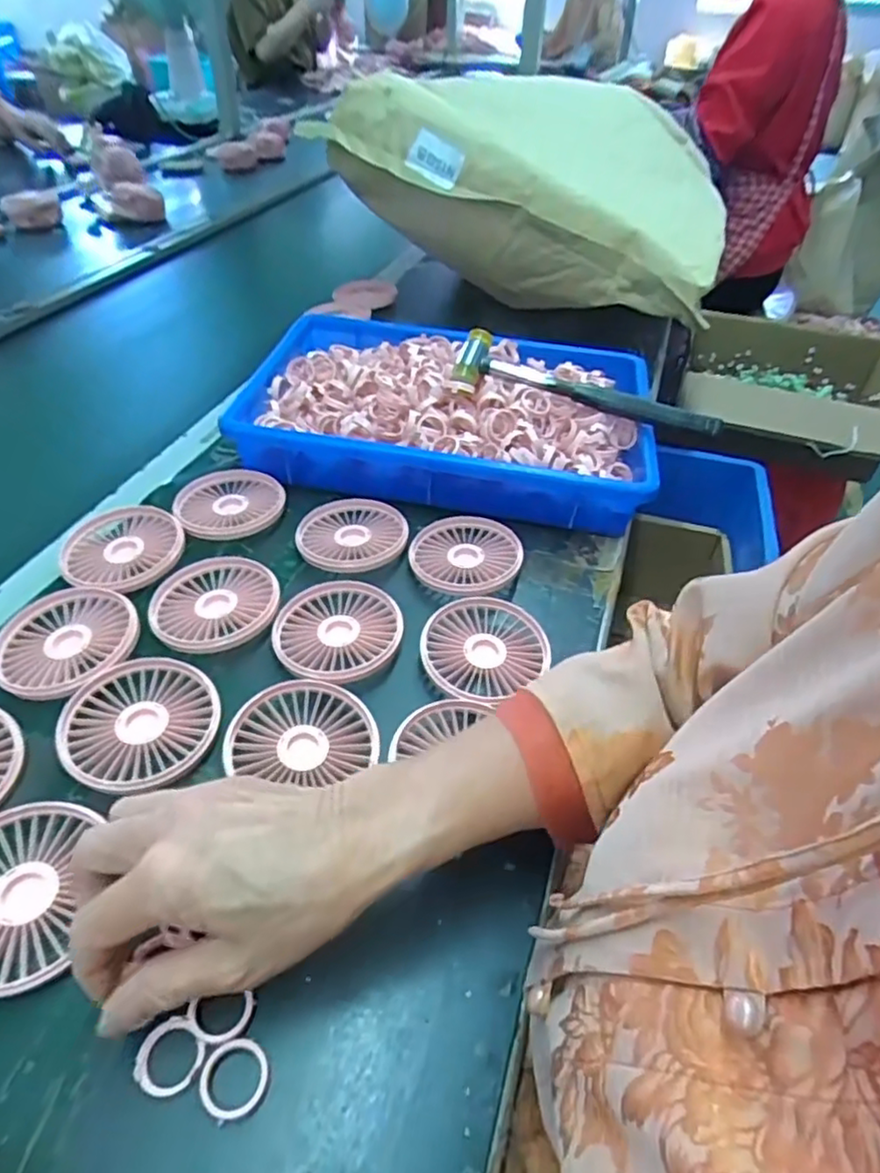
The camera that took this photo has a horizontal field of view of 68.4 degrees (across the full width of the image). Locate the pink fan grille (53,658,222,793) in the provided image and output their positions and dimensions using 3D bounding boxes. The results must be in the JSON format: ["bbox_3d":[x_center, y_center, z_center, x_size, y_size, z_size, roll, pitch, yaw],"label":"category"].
[{"bbox_3d":[-0.181,0.081,0.390,0.086,0.015,0.087,1,44,-1],"label":"pink fan grille"}]

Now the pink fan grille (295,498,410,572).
[{"bbox_3d":[-0.070,-0.041,0.525,0.086,0.014,0.085,-2,44,-5],"label":"pink fan grille"}]

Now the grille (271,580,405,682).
[{"bbox_3d":[-0.071,0.029,0.451,0.087,0.009,0.083,1,44,-1],"label":"grille"}]

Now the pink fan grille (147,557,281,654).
[{"bbox_3d":[-0.159,0.012,0.461,0.083,0.010,0.086,1,44,-1],"label":"pink fan grille"}]

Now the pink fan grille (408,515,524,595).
[{"bbox_3d":[0.020,-0.026,0.516,0.086,0.012,0.088,1,44,-1],"label":"pink fan grille"}]

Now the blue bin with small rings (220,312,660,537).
[{"bbox_3d":[0.010,-0.172,0.623,0.369,0.074,0.250,7,44,4],"label":"blue bin with small rings"}]

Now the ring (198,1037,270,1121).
[{"bbox_3d":[-0.088,0.210,0.277,0.028,0.008,0.027,1,44,-1],"label":"ring"}]

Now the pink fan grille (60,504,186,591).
[{"bbox_3d":[-0.242,-0.030,0.495,0.085,0.013,0.086,1,44,-1],"label":"pink fan grille"}]

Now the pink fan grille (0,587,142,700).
[{"bbox_3d":[-0.247,0.035,0.428,0.087,0.010,0.086,-25,50,-26],"label":"pink fan grille"}]

